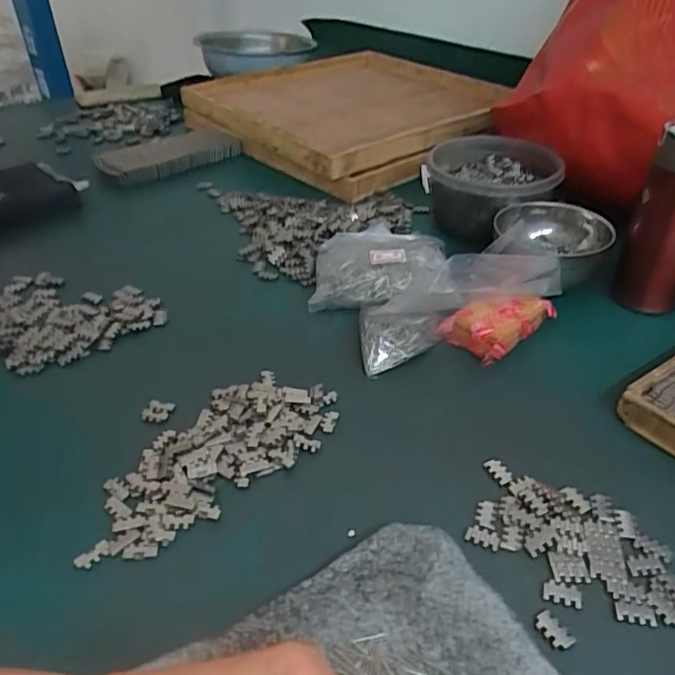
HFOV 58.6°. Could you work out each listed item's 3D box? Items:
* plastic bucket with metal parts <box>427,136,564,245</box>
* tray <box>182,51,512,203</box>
[{"bbox_3d":[0.170,-0.166,0.667,0.135,0.070,0.142,0,37,0],"label":"plastic bucket with metal parts"},{"bbox_3d":[0.014,-0.372,0.957,0.370,0.068,0.495,-24,43,-28],"label":"tray"}]

